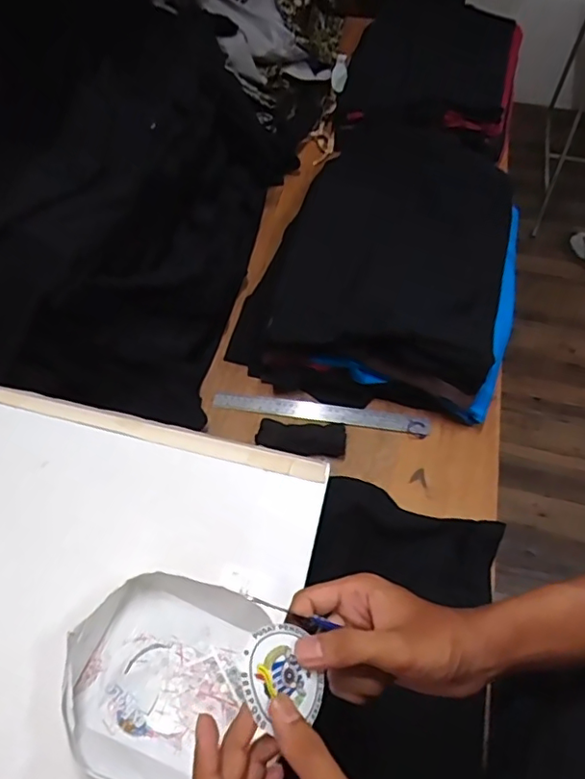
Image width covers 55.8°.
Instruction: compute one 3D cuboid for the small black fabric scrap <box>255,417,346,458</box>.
[{"bbox_3d":[0.013,0.067,0.792,0.124,0.023,0.052,2,58,2],"label":"small black fabric scrap"}]

